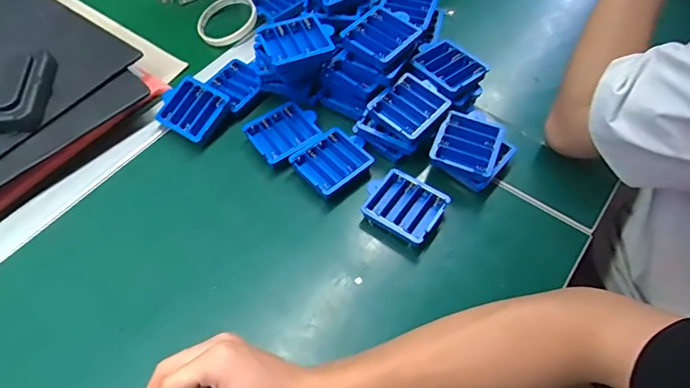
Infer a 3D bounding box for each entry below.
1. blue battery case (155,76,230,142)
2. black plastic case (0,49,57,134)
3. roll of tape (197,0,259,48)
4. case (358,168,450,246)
[{"bbox_3d":[-0.178,-0.099,0.531,0.082,0.016,0.066,30,79,16],"label":"blue battery case"},{"bbox_3d":[-0.344,-0.113,0.495,0.047,0.020,0.107,-1,57,0],"label":"black plastic case"},{"bbox_3d":[-0.162,-0.241,0.628,0.083,0.010,0.088,-22,67,3],"label":"roll of tape"},{"bbox_3d":[0.058,0.013,0.466,0.078,0.024,0.062,30,62,19],"label":"case"}]

